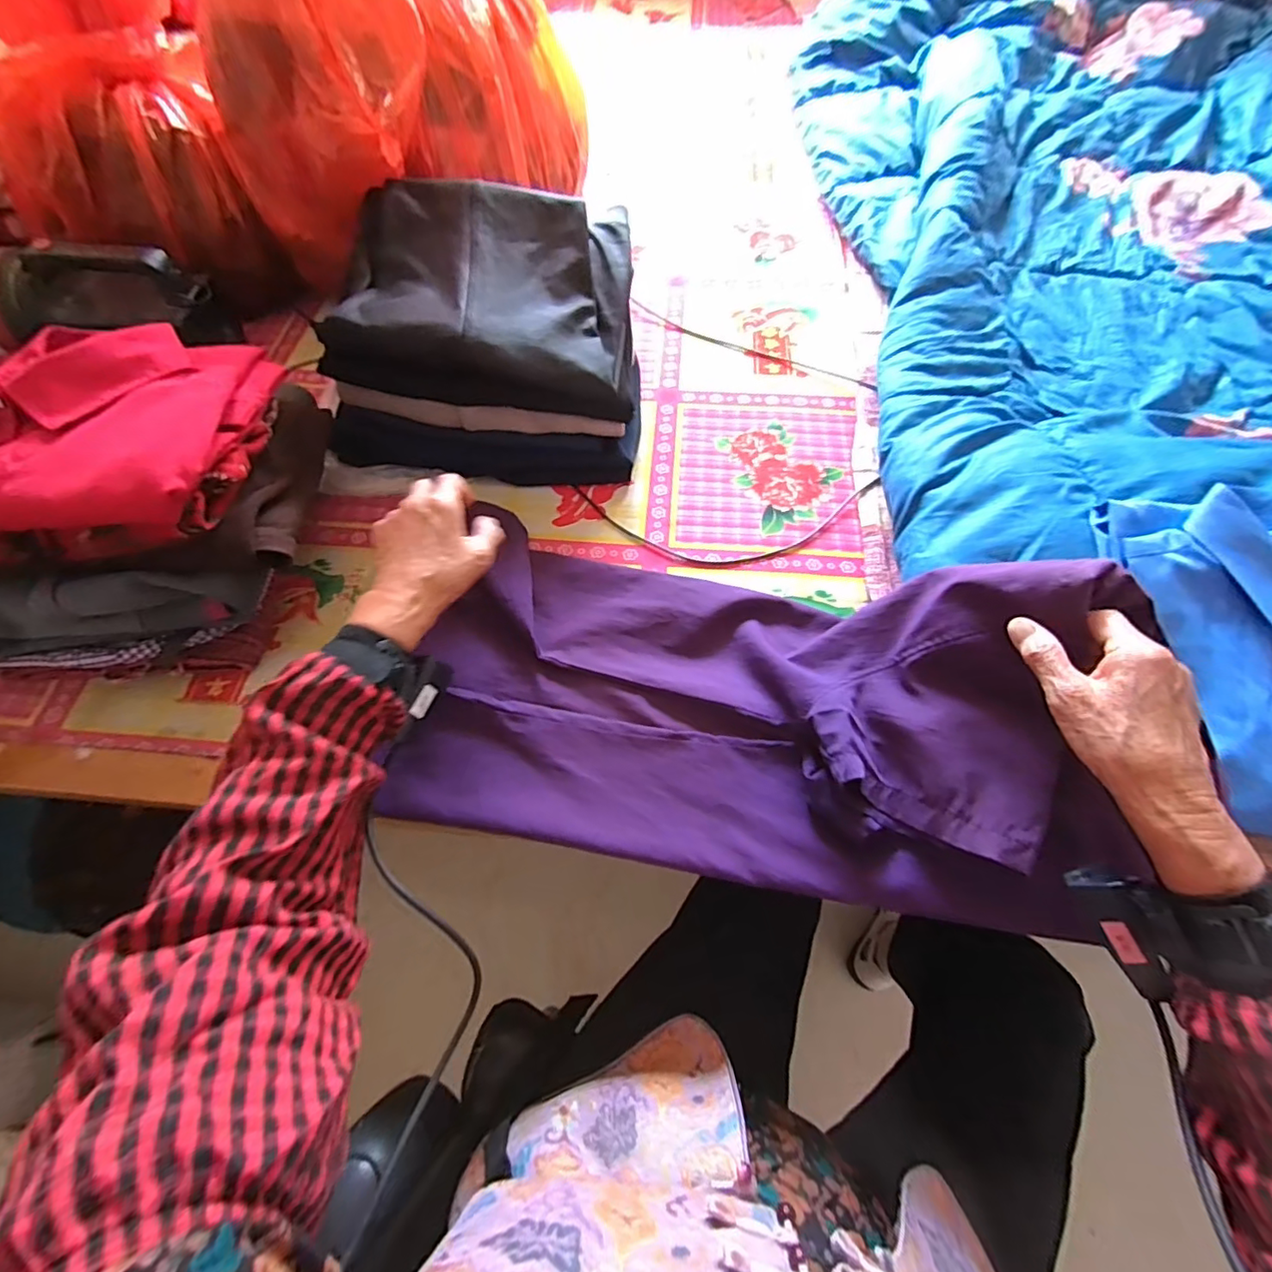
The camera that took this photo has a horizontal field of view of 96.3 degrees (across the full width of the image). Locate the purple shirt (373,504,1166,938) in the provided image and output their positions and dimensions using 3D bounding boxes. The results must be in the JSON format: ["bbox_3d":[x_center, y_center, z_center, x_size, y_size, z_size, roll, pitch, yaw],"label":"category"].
[{"bbox_3d":[0.067,0.035,0.439,0.534,0.146,0.263,10,62,4],"label":"purple shirt"}]

